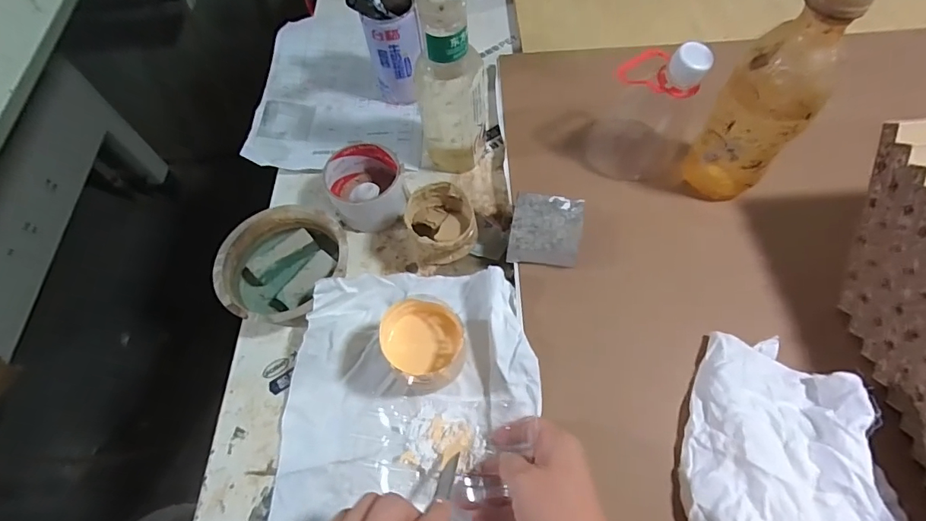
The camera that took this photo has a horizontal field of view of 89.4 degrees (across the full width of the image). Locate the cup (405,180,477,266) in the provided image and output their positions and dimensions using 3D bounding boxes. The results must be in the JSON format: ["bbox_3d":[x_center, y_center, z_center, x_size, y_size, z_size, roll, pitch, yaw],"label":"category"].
[{"bbox_3d":[-0.019,-0.030,0.465,0.062,0.066,0.066,-2,62,3],"label":"cup"}]

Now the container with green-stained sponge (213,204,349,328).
[{"bbox_3d":[-0.177,0.005,0.467,0.121,0.041,0.125,-2,62,3],"label":"container with green-stained sponge"}]

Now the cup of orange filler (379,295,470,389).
[{"bbox_3d":[-0.030,0.074,0.399,0.068,0.060,0.075,-9,62,0],"label":"cup of orange filler"}]

